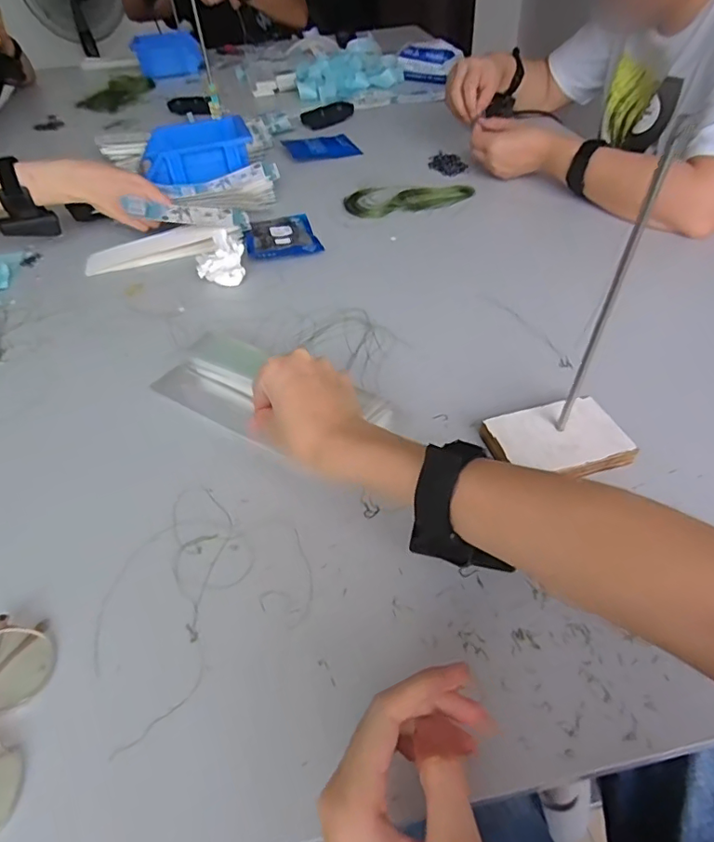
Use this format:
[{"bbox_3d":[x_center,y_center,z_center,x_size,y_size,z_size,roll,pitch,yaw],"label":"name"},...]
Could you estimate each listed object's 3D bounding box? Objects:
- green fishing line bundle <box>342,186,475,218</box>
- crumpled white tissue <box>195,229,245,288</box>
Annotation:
[{"bbox_3d":[0.081,-0.348,0.812,0.199,0.018,0.082,-11,47,-6],"label":"green fishing line bundle"},{"bbox_3d":[-0.167,-0.199,0.642,0.056,0.063,0.030,-10,47,-5],"label":"crumpled white tissue"}]

